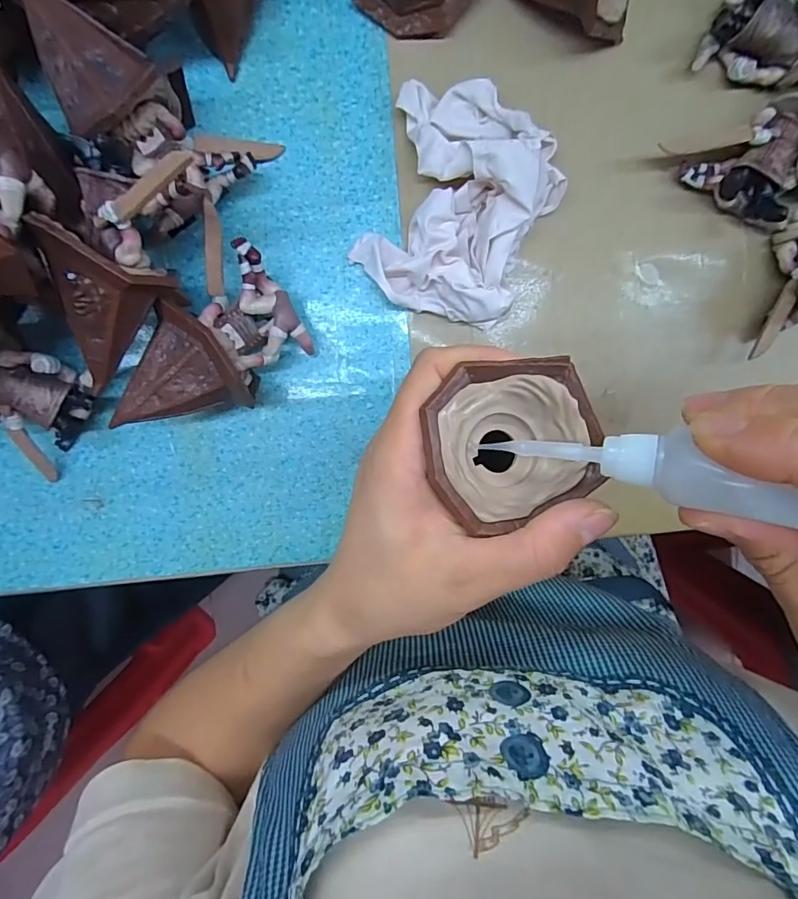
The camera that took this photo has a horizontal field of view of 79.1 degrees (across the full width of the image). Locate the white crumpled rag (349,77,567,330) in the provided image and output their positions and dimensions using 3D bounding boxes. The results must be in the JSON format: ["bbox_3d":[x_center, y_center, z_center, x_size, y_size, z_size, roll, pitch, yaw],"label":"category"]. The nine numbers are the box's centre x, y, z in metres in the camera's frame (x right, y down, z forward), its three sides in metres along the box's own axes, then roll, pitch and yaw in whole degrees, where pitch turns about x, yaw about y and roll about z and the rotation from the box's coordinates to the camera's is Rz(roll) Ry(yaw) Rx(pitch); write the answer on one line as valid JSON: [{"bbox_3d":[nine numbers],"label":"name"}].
[{"bbox_3d":[0.032,-0.128,0.254,0.091,0.038,0.110,23,98,-5],"label":"white crumpled rag"}]

